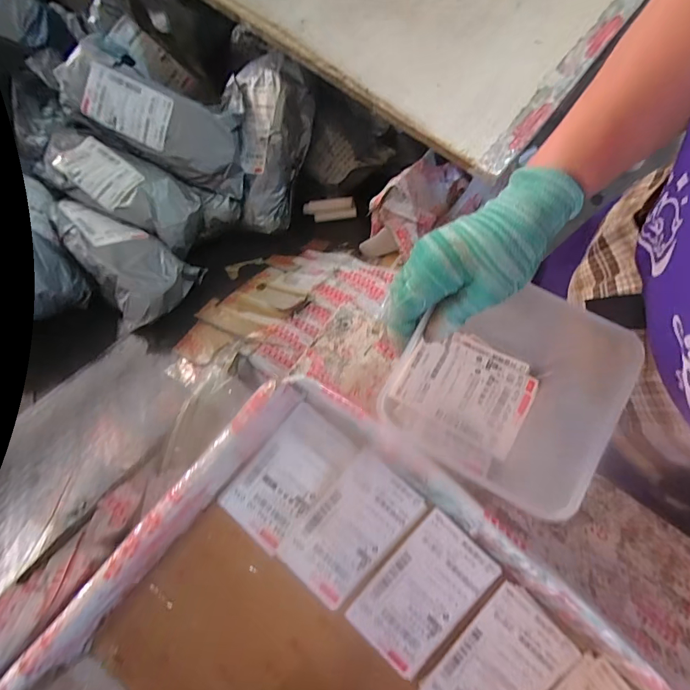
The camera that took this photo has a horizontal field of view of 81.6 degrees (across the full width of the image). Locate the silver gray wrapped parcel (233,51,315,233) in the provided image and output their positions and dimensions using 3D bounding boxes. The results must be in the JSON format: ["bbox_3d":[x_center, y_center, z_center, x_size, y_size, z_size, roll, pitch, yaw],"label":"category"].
[{"bbox_3d":[-0.125,-0.326,0.665,0.126,0.062,0.263,8,102,4],"label":"silver gray wrapped parcel"}]

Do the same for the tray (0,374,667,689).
[{"bbox_3d":[0.013,0.305,0.318,0.457,0.124,0.371,43,81,11],"label":"tray"}]

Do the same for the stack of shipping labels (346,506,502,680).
[{"bbox_3d":[0.074,0.231,0.376,0.084,0.009,0.132,43,84,9],"label":"stack of shipping labels"}]

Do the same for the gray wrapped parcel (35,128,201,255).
[{"bbox_3d":[-0.361,-0.255,0.636,0.277,0.071,0.108,26,81,7],"label":"gray wrapped parcel"}]

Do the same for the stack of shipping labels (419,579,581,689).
[{"bbox_3d":[0.139,0.294,0.362,0.082,0.010,0.132,43,84,9],"label":"stack of shipping labels"}]

